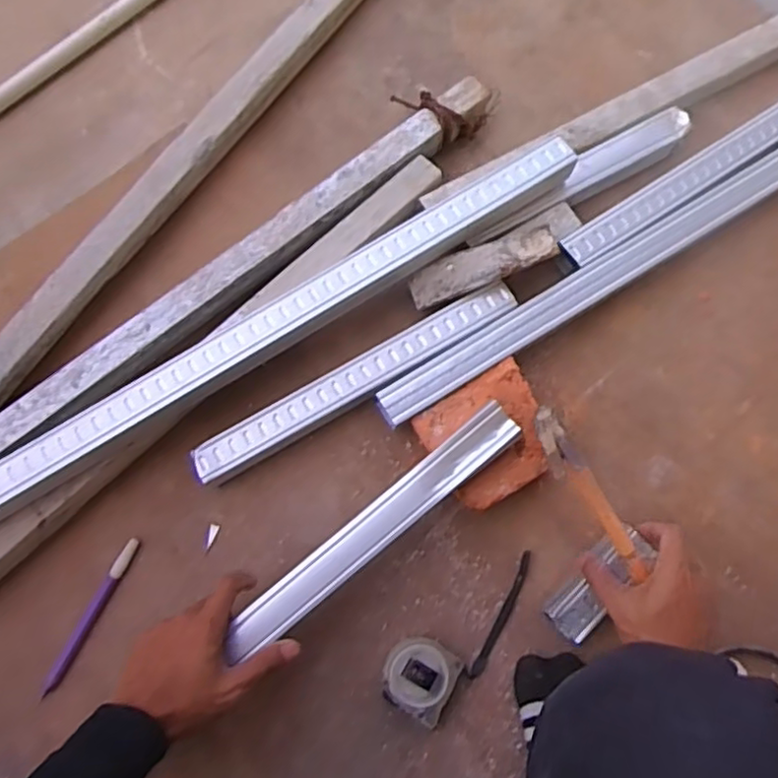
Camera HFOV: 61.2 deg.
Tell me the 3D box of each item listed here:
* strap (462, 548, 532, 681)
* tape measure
[{"bbox_3d":[0.104,0.210,0.609,0.017,0.010,0.124,30,76,7],"label":"strap"},{"bbox_3d":[0.027,0.255,0.583,0.061,0.029,0.061,30,76,7],"label":"tape measure"}]

